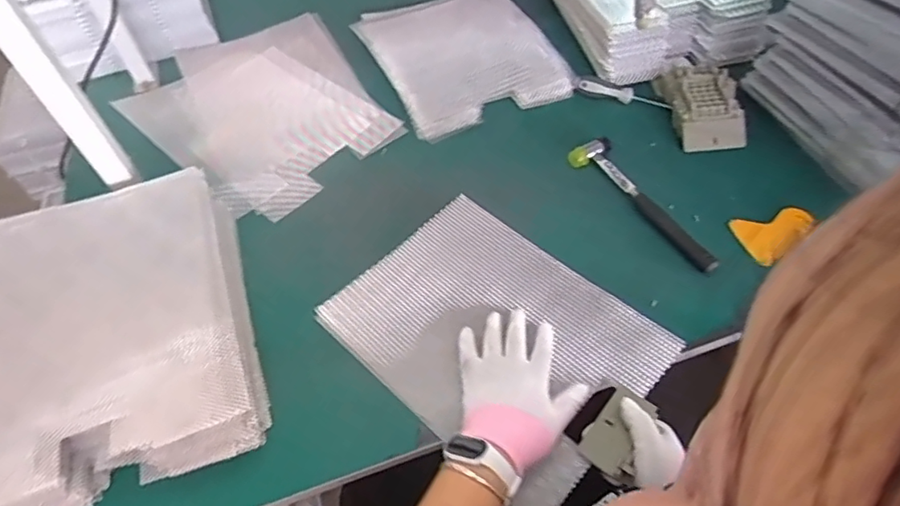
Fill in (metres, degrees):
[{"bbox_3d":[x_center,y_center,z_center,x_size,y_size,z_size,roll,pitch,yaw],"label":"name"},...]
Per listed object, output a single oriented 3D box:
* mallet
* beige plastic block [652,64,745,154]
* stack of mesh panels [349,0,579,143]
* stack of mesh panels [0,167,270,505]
[{"bbox_3d":[0.258,-0.071,0.730,0.055,0.025,0.243,-30,57,-17],"label":"mallet"},{"bbox_3d":[0.364,-0.212,0.809,0.099,0.037,0.151,-1,54,3],"label":"beige plastic block"},{"bbox_3d":[0.017,-0.334,0.933,0.272,0.031,0.335,-22,55,-12],"label":"stack of mesh panels"},{"bbox_3d":[-0.367,0.082,0.598,0.267,0.100,0.337,-18,54,-9],"label":"stack of mesh panels"}]

